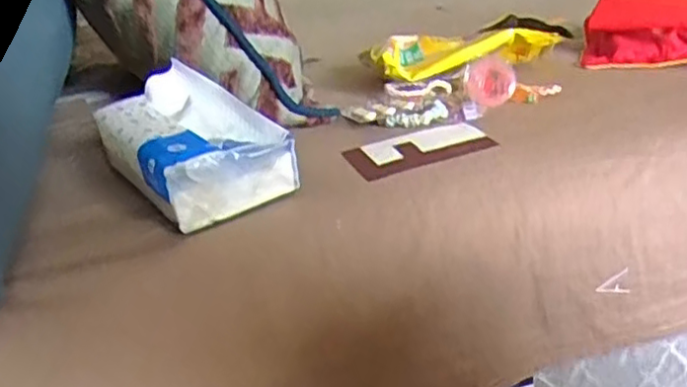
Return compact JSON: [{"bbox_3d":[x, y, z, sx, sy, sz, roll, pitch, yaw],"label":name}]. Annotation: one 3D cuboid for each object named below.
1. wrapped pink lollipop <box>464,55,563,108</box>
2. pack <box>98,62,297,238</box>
[{"bbox_3d":[0.151,-0.101,0.615,0.081,0.043,0.023,0,24,11],"label":"wrapped pink lollipop"},{"bbox_3d":[-0.111,-0.036,0.477,0.100,0.060,0.141,-24,30,-37],"label":"pack"}]

